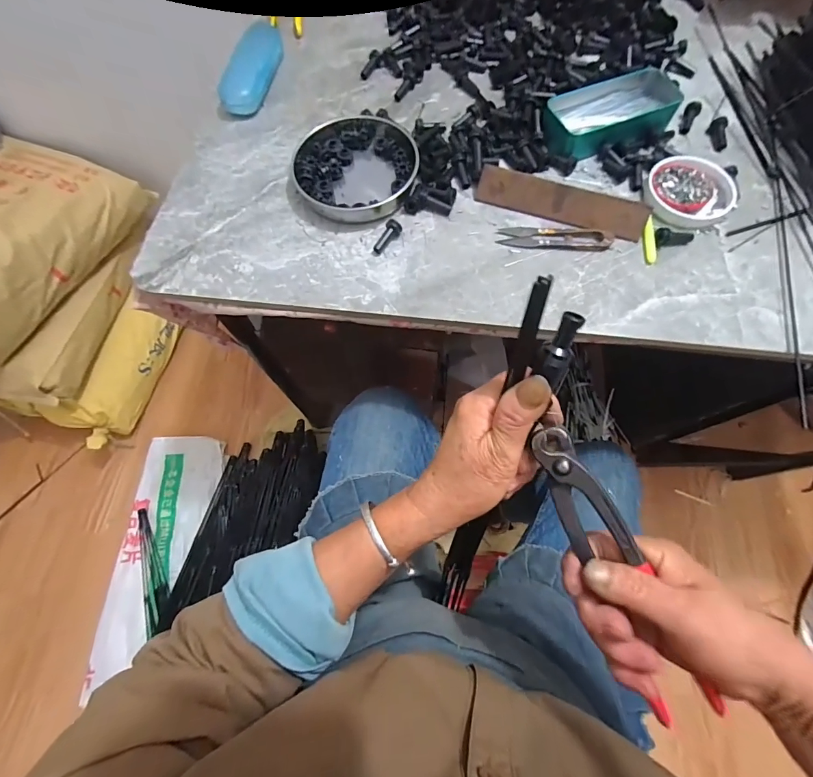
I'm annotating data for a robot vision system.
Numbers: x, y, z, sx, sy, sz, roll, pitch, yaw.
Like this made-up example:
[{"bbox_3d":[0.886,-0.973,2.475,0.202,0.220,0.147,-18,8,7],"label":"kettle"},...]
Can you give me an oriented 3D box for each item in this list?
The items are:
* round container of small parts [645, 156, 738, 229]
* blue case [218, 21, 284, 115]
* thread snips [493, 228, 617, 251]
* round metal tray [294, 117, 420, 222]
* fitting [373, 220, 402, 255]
[{"bbox_3d":[0.315,-0.218,0.434,0.091,0.013,0.083,0,69,1],"label":"round container of small parts"},{"bbox_3d":[-0.201,-0.423,0.515,0.046,0.029,0.153,9,70,5],"label":"blue case"},{"bbox_3d":[0.158,-0.162,0.417,0.117,0.009,0.029,4,69,3],"label":"thread snips"},{"bbox_3d":[-0.058,-0.257,0.449,0.133,0.025,0.136,0,69,1],"label":"round metal tray"},{"bbox_3d":[-0.022,-0.162,0.419,0.013,0.011,0.039,36,89,14],"label":"fitting"}]

